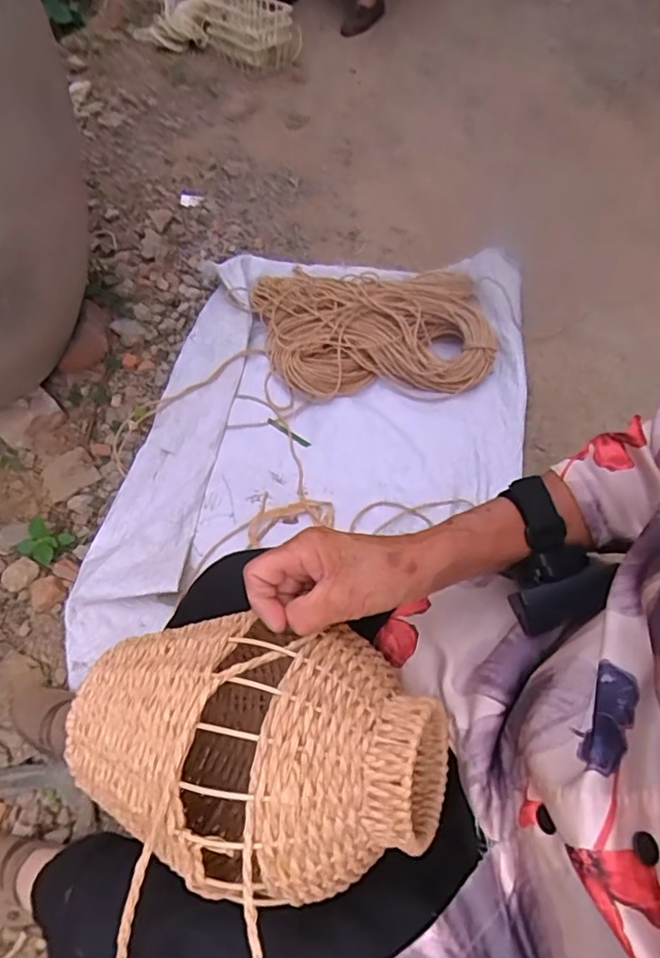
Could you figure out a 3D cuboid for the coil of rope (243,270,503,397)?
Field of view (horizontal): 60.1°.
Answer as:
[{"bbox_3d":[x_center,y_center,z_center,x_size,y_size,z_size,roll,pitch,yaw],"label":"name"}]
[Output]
[{"bbox_3d":[0.082,-0.339,1.224,0.479,0.076,0.395,-5,56,1],"label":"coil of rope"}]

